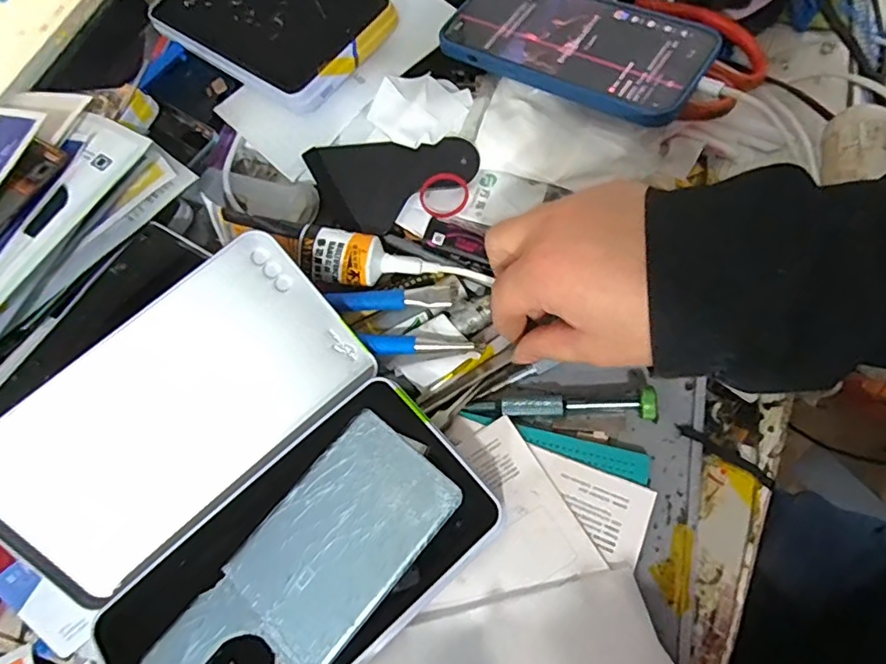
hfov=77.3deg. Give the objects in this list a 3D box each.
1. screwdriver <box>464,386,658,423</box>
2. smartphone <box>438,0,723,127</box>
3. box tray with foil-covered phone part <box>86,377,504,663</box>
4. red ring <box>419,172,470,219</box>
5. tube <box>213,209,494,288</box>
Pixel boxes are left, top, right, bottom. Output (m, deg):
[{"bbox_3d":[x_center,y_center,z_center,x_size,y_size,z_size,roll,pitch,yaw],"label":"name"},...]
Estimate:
[{"bbox_3d":[0.063,0.039,0.296,0.098,0.018,0.014,-2,67,9],"label":"screwdriver"},{"bbox_3d":[0.083,-0.184,0.348,0.159,0.010,0.083,29,72,20],"label":"smartphone"},{"bbox_3d":[-0.070,0.116,0.267,0.186,0.021,0.100,-41,67,-9],"label":"box tray with foil-covered phone part"},{"bbox_3d":[0.001,-0.086,0.348,0.030,0.006,0.029,-1,82,5],"label":"red ring"},{"bbox_3d":[-0.051,-0.043,0.328,0.156,0.023,0.027,12,70,-6],"label":"tube"}]

